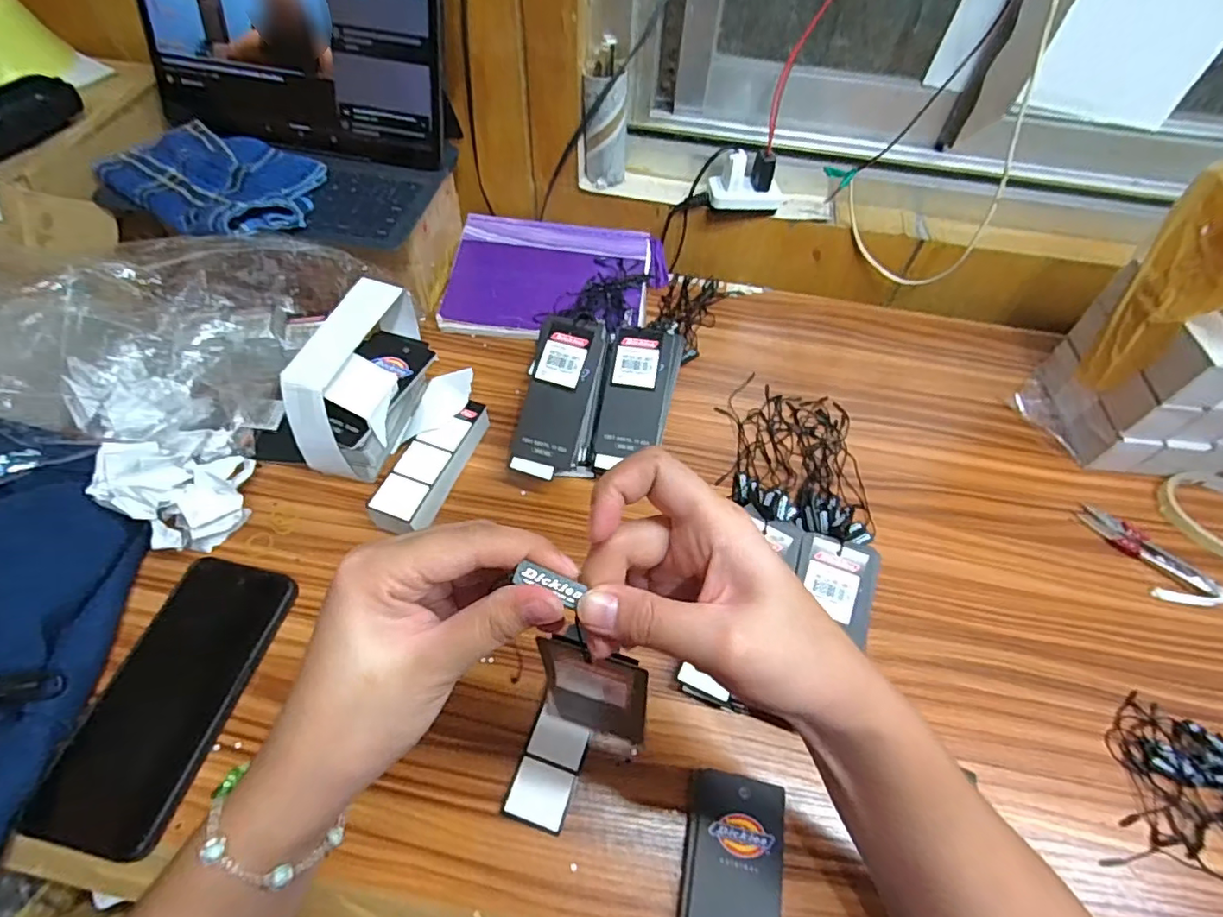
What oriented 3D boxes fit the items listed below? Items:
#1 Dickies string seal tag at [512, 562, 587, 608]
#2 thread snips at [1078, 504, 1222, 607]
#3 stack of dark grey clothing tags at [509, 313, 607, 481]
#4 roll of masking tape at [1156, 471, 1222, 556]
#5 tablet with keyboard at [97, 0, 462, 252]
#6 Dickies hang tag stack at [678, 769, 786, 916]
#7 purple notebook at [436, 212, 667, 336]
[{"bbox_3d":[-0.022,0.045,0.203,0.025,0.004,0.009,22,55,-11],"label":"Dickies string seal tag"},{"bbox_3d":[0.428,0.079,0.457,0.040,0.008,0.104,-28,62,-21],"label":"thread snips"},{"bbox_3d":[-0.039,-0.051,0.461,0.060,0.021,0.133,10,87,4],"label":"stack of dark grey clothing tags"},{"bbox_3d":[0.512,0.047,0.476,0.093,0.010,0.080,3,55,-2],"label":"roll of masking tape"},{"bbox_3d":[-0.291,-0.311,0.473,0.269,0.148,0.177,12,55,5],"label":"tablet with keyboard"},{"bbox_3d":[0.067,0.241,0.322,0.054,0.013,0.108,11,55,4],"label":"Dickies hang tag stack"},{"bbox_3d":[-0.058,-0.187,0.599,0.216,0.018,0.151,7,67,2],"label":"purple notebook"}]

